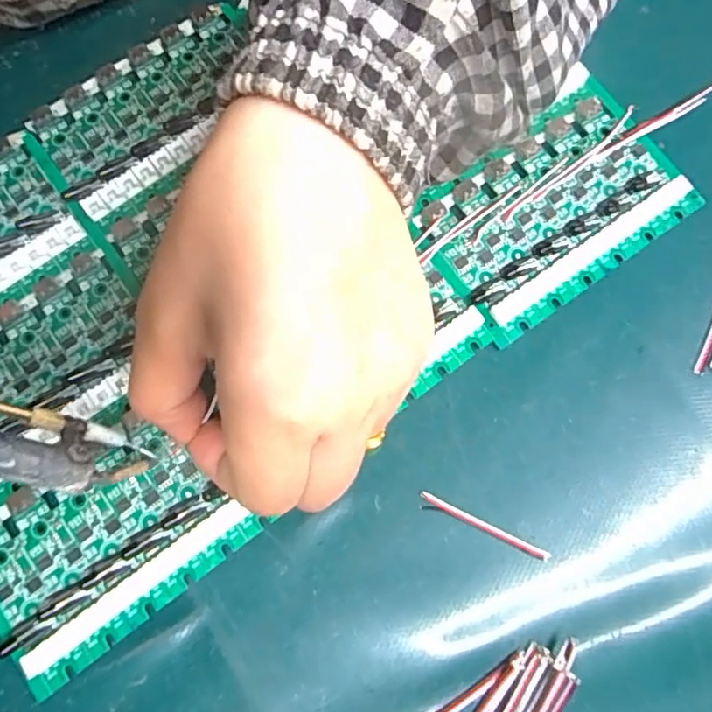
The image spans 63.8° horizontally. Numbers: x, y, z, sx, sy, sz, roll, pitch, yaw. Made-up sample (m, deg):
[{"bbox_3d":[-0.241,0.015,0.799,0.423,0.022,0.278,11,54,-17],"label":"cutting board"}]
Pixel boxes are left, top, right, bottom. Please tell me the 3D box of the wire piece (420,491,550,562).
[{"bbox_3d":[0.046,0.062,0.205,0.049,0.004,0.006,26,78,5],"label":"wire piece"}]

